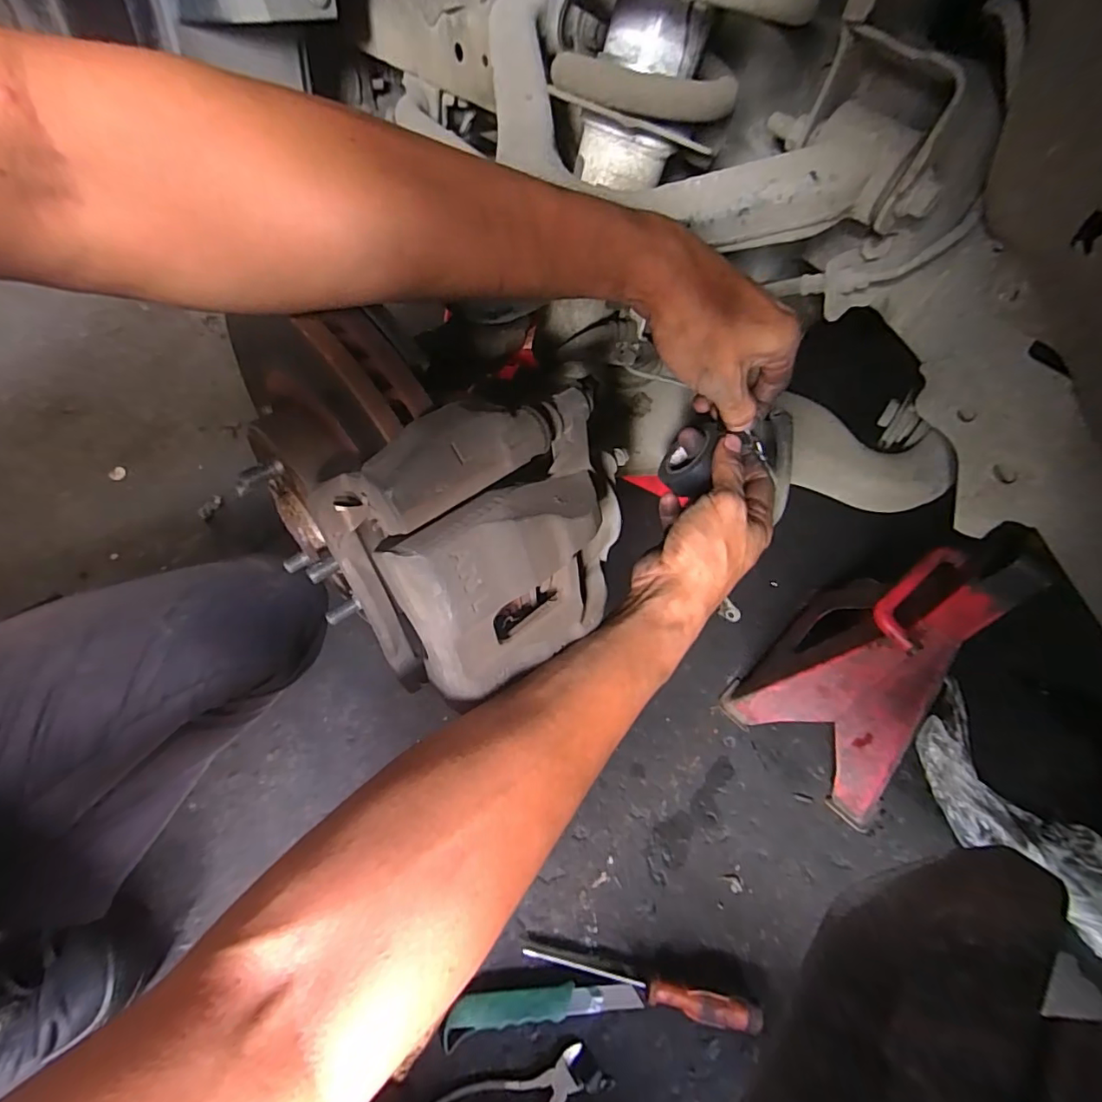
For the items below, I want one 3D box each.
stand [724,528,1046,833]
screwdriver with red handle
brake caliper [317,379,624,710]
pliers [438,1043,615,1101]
[{"bbox_3d":[0.370,0.104,0.562,0.201,0.357,0.202,-36,63,-26],"label":"stand"},{"bbox_3d":[0.086,0.427,0.516,0.226,0.024,0.024,10,53,4],"label":"screwdriver with red handle"},{"bbox_3d":[-0.027,0.005,0.291,0.154,0.154,0.095,-24,58,-19],"label":"brake caliper"},{"bbox_3d":[-0.023,0.492,0.468,0.151,0.021,0.097,-28,59,-21],"label":"pliers"}]

